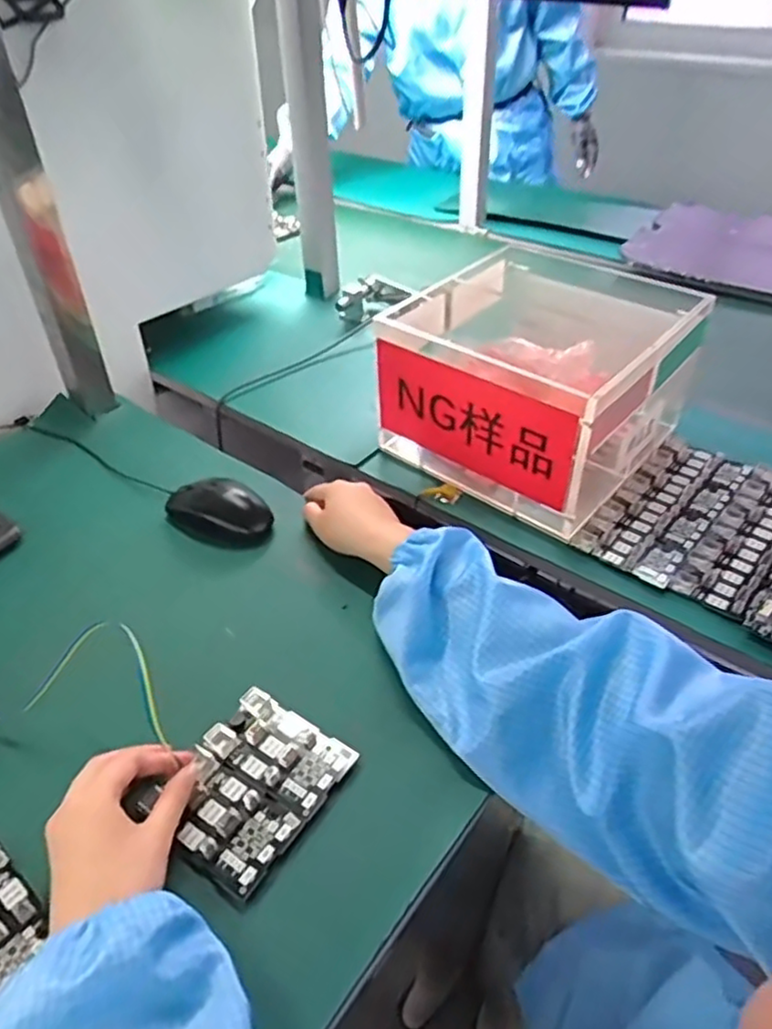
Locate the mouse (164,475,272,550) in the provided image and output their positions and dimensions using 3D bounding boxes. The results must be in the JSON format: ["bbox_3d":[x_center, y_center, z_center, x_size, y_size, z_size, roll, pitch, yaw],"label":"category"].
[{"bbox_3d":[-0.165,-0.008,0.663,0.113,0.035,0.062,17,43,19],"label":"mouse"}]

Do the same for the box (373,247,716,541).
[{"bbox_3d":[0.170,-0.155,0.776,0.282,0.180,0.295,28,48,30],"label":"box"}]

